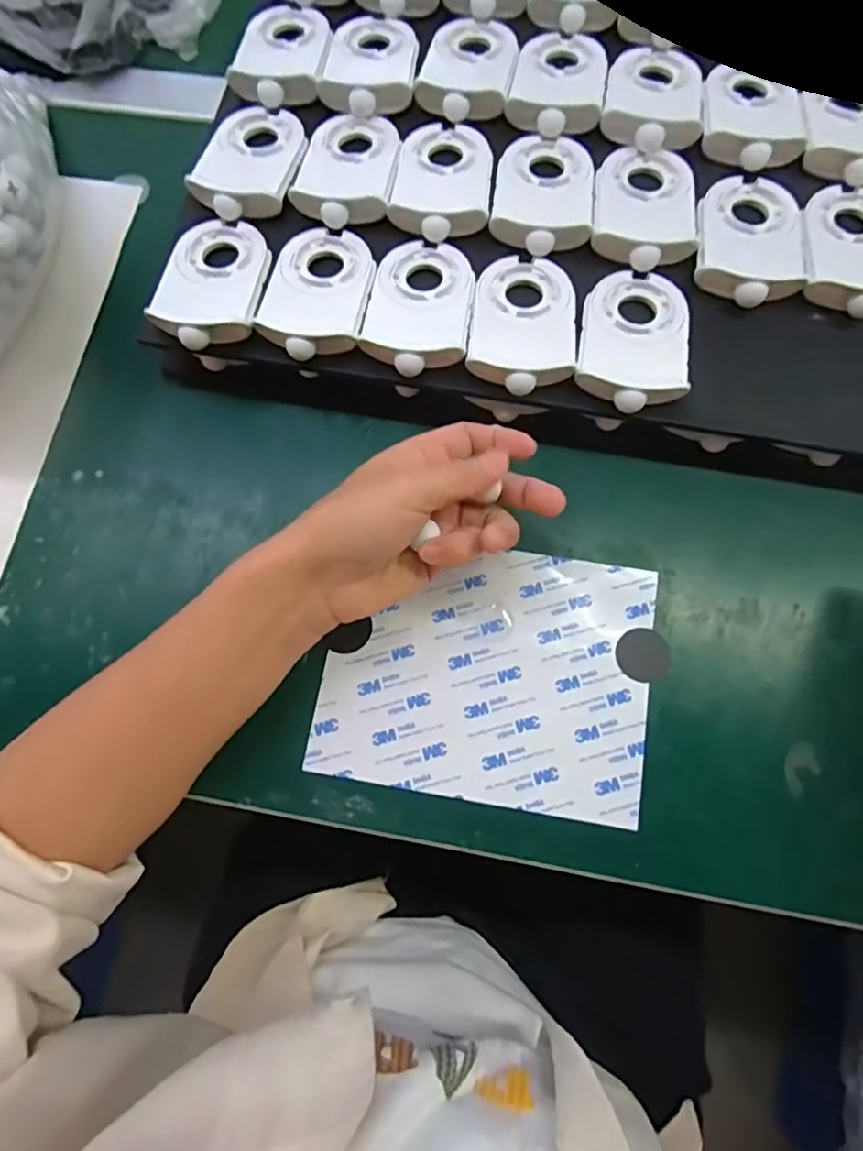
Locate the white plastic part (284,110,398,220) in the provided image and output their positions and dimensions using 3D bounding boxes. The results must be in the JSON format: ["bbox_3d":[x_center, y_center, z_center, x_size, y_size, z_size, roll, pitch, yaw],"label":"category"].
[{"bbox_3d":[-0.050,-0.256,0.360,0.059,0.012,0.085,10,76,5],"label":"white plastic part"}]

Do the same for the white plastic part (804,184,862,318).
[{"bbox_3d":[0.244,-0.188,0.336,0.057,0.017,0.092,9,76,4],"label":"white plastic part"}]

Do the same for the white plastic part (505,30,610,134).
[{"bbox_3d":[0.082,-0.318,0.370,0.057,0.008,0.082,11,76,5],"label":"white plastic part"}]

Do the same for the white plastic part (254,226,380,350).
[{"bbox_3d":[-0.064,-0.170,0.337,0.059,0.009,0.083,8,76,4],"label":"white plastic part"}]

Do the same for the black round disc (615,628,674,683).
[{"bbox_3d":[0.116,0.043,0.318,0.029,0.004,0.028,0,75,2],"label":"black round disc"}]

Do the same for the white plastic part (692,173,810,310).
[{"bbox_3d":[0.184,-0.195,0.336,0.059,0.013,0.089,10,76,4],"label":"white plastic part"}]

